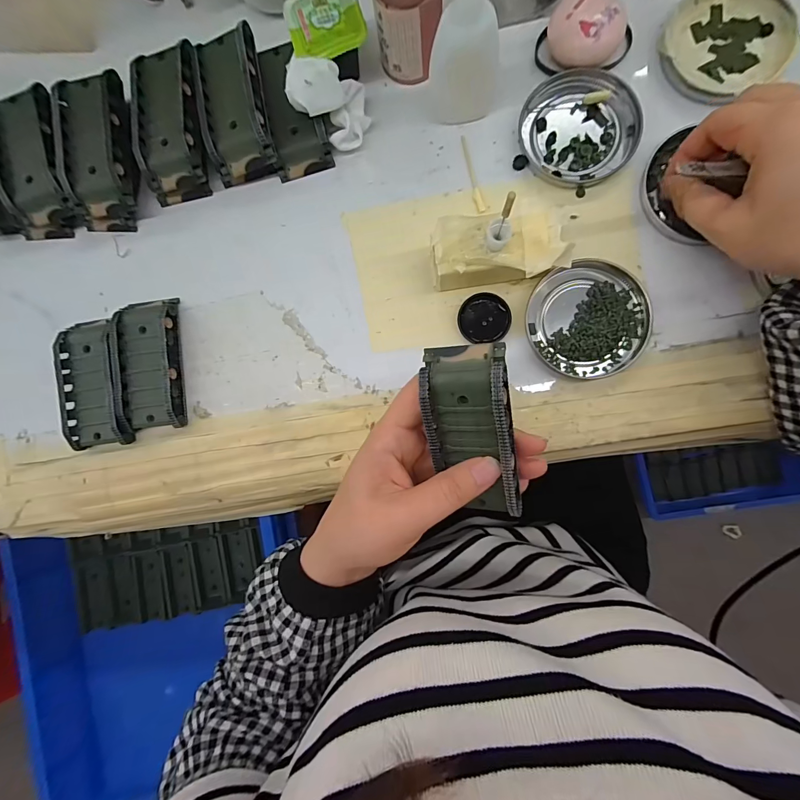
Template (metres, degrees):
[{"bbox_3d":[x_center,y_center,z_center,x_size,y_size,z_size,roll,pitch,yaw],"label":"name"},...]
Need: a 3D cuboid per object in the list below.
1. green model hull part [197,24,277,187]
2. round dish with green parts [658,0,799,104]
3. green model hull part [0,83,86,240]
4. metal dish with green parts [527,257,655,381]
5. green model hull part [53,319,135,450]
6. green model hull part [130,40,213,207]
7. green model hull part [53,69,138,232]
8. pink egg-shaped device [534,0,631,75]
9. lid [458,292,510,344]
[{"bbox_3d":[-0.118,-0.213,0.272,0.047,0.037,0.096,-7,87,5],"label":"green model hull part"},{"bbox_3d":[0.219,-0.243,0.255,0.079,0.010,0.073,-20,86,4],"label":"round dish with green parts"},{"bbox_3d":[-0.273,-0.179,0.287,0.056,0.034,0.094,-9,87,5],"label":"green model hull part"},{"bbox_3d":[0.128,-0.054,0.256,0.080,0.010,0.074,0,88,5],"label":"metal dish with green parts"},{"bbox_3d":[-0.230,-0.014,0.282,0.045,0.016,0.097,-8,87,5],"label":"green model hull part"},{"bbox_3d":[-0.165,-0.204,0.280,0.051,0.034,0.096,-7,87,5],"label":"green model hull part"},{"bbox_3d":[-0.219,-0.184,0.283,0.054,0.035,0.099,-1,88,5],"label":"green model hull part"},{"bbox_3d":[0.126,-0.248,0.256,0.058,0.024,0.040,21,90,6],"label":"pink egg-shaped device"},{"bbox_3d":[0.059,-0.057,0.264,0.035,0.006,0.034,0,88,5],"label":"lid"}]

